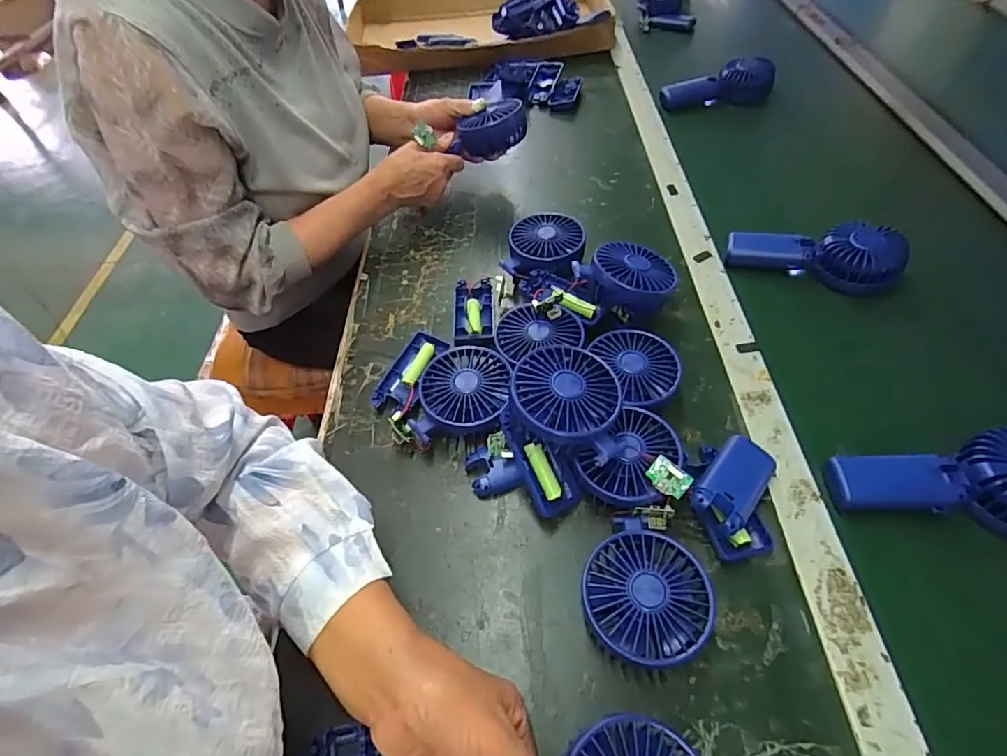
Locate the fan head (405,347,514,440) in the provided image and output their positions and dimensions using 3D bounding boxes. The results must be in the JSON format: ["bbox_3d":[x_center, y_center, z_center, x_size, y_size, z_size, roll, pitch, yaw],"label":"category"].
[{"bbox_3d":[-0.036,0.017,0.485,0.083,0.046,0.091,4,53,9],"label":"fan head"}]

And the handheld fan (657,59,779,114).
[{"bbox_3d":[0.367,-0.504,0.891,0.183,0.072,0.050,2,53,7],"label":"handheld fan"}]

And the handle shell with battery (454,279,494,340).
[{"bbox_3d":[-0.034,-0.074,0.577,0.043,0.017,0.098,-5,52,2],"label":"handle shell with battery"}]

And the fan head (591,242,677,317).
[{"bbox_3d":[0.136,-0.097,0.544,0.084,0.064,0.077,9,54,12],"label":"fan head"}]

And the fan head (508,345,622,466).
[{"bbox_3d":[0.053,0.020,0.420,0.083,0.053,0.084,16,56,17],"label":"fan head"}]

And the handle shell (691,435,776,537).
[{"bbox_3d":[0.187,0.084,0.417,0.045,0.020,0.091,38,51,20],"label":"handle shell"}]

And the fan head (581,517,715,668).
[{"bbox_3d":[0.100,0.158,0.367,0.083,0.044,0.088,-3,53,4],"label":"fan head"}]

